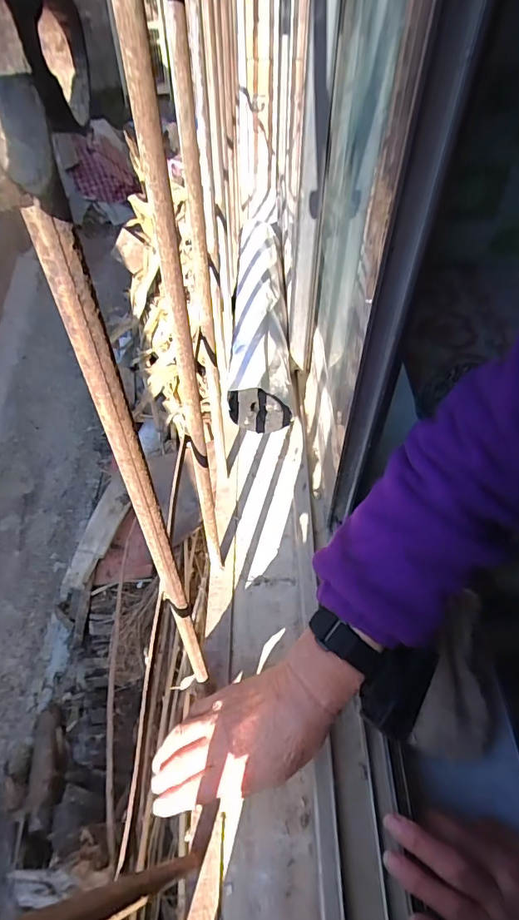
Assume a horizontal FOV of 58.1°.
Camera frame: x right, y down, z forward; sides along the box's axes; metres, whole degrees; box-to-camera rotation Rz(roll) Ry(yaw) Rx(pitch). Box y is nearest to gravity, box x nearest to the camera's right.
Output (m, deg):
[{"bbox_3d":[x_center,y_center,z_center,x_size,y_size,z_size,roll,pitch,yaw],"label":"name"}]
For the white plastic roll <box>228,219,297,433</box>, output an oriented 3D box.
[{"bbox_3d":[0.000,-0.253,0.742,0.087,0.064,0.503,-1,51,0],"label":"white plastic roll"}]

